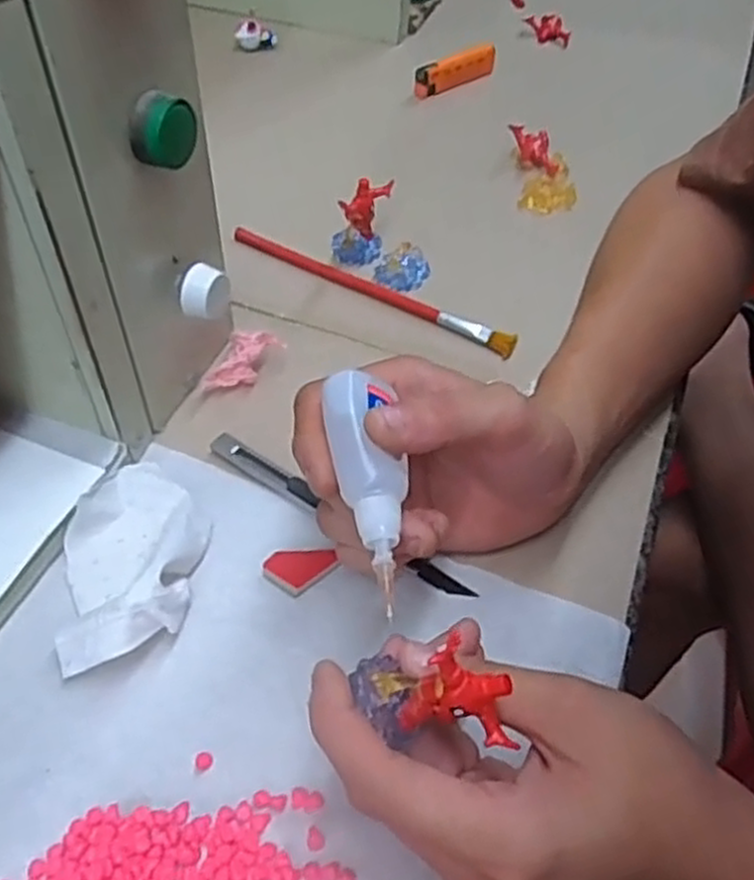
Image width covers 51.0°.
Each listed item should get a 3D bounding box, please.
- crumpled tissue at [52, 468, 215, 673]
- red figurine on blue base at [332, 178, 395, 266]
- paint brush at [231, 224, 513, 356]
[{"bbox_3d":[-0.110,0.049,0.345,0.061,0.027,0.101,6,50,3],"label":"crumpled tissue"},{"bbox_3d":[-0.009,-0.139,0.496,0.038,0.044,0.031,-1,50,-2],"label":"red figurine on blue base"},{"bbox_3d":[-0.006,-0.094,0.485,0.196,0.007,0.013,25,54,18],"label":"paint brush"}]

